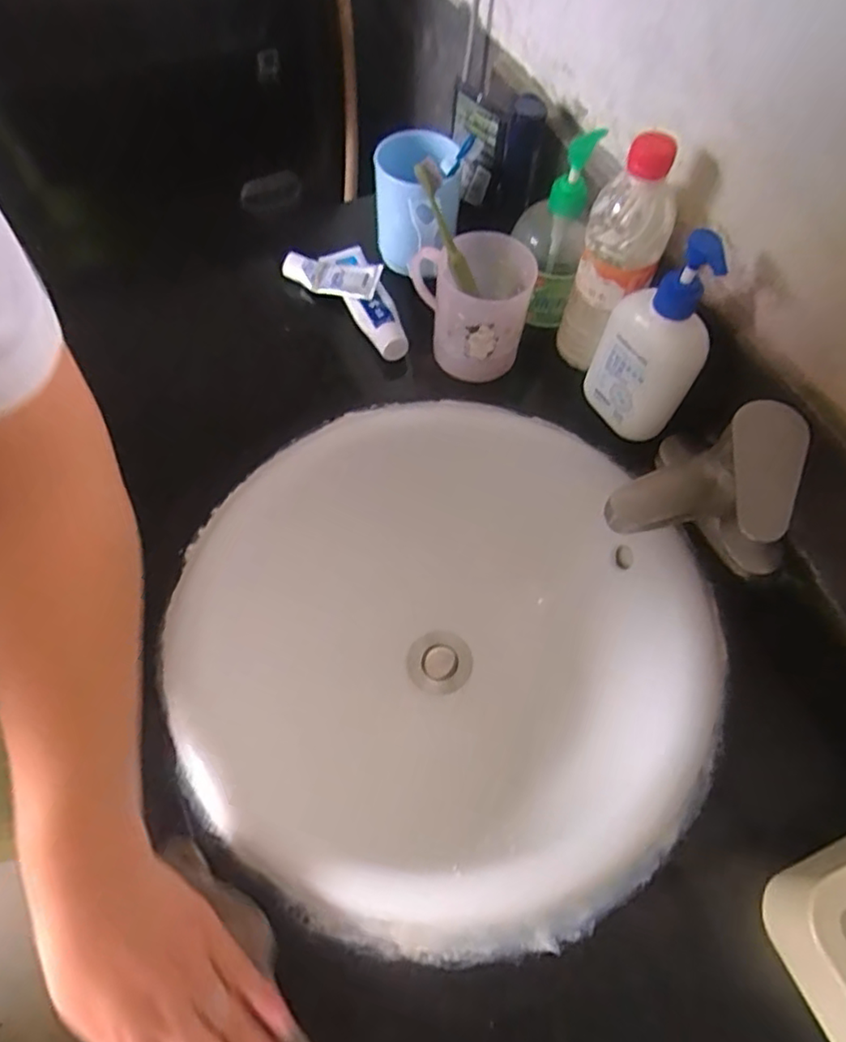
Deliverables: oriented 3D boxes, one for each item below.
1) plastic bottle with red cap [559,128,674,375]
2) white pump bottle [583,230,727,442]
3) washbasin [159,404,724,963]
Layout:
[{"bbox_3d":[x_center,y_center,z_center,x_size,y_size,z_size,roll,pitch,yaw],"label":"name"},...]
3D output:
[{"bbox_3d":[0.159,-0.209,0.521,0.061,0.193,0.057,20,63,9],"label":"plastic bottle with red cap"},{"bbox_3d":[0.182,-0.144,0.494,0.042,0.164,0.087,-33,68,-17],"label":"white pump bottle"},{"bbox_3d":[0.019,0.114,0.524,0.388,0.146,0.389,1,62,-1],"label":"washbasin"}]

